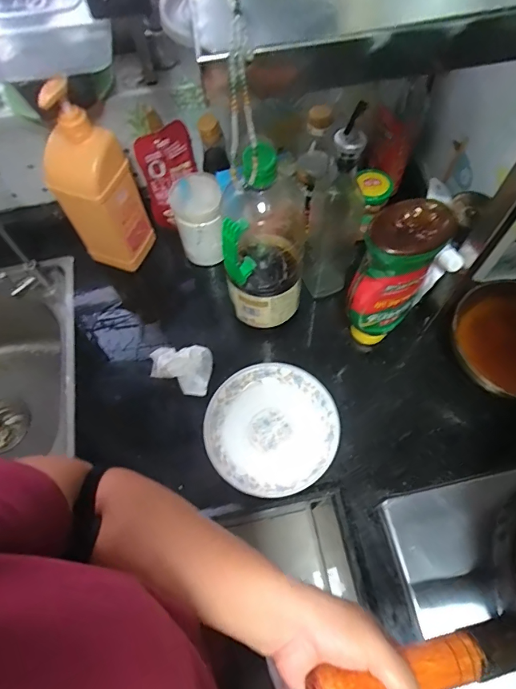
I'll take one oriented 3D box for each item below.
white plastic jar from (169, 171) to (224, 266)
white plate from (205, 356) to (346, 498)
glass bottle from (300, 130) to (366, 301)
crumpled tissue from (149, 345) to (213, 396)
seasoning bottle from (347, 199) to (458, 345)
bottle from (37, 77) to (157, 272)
[{"bbox_3d":[-0.095,-0.196,0.676,0.067,0.121,0.089,-12,65,-4],"label":"white plastic jar"},{"bbox_3d":[0.019,0.112,0.573,0.175,0.020,0.169,-1,65,2],"label":"white plate"},{"bbox_3d":[0.101,-0.154,0.556,0.071,0.263,0.055,9,66,6],"label":"glass bottle"},{"bbox_3d":[-0.115,0.034,0.613,0.093,0.027,0.066,9,66,6],"label":"crumpled tissue"},{"bbox_3d":[0.164,-0.075,0.536,0.071,0.226,0.078,-1,65,2],"label":"seasoning bottle"},{"bbox_3d":[-0.234,-0.222,0.601,0.094,0.265,0.079,16,67,9],"label":"bottle"}]

